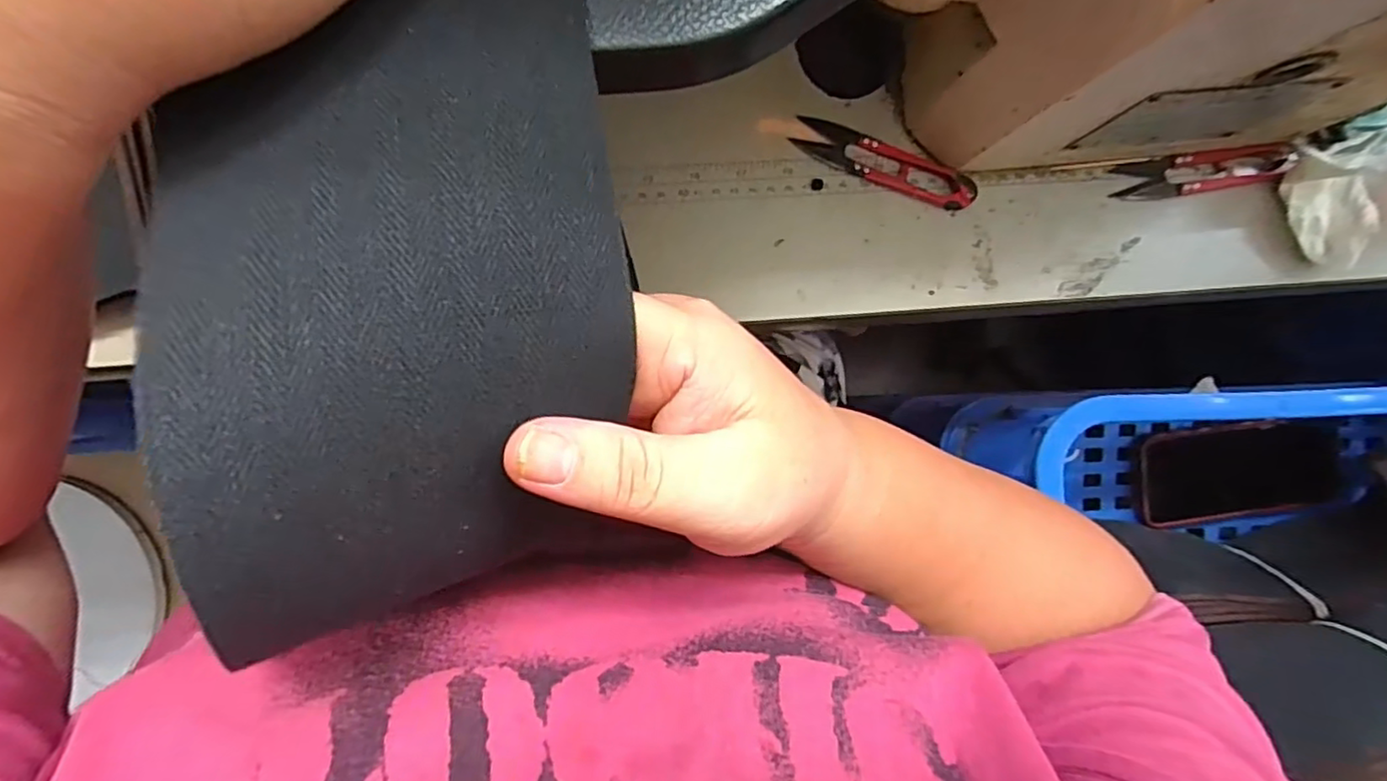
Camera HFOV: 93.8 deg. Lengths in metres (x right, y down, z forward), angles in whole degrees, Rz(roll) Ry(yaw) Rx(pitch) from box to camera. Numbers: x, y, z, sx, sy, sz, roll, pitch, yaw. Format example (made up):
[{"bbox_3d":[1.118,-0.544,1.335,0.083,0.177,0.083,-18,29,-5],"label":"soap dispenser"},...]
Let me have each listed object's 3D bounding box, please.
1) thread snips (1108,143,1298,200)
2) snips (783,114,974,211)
[{"bbox_3d":[0.286,-0.122,0.362,0.100,0.008,0.022,-9,90,-3],"label":"thread snips"},{"bbox_3d":[0.104,-0.124,0.353,0.101,0.008,0.024,20,88,-3],"label":"snips"}]

